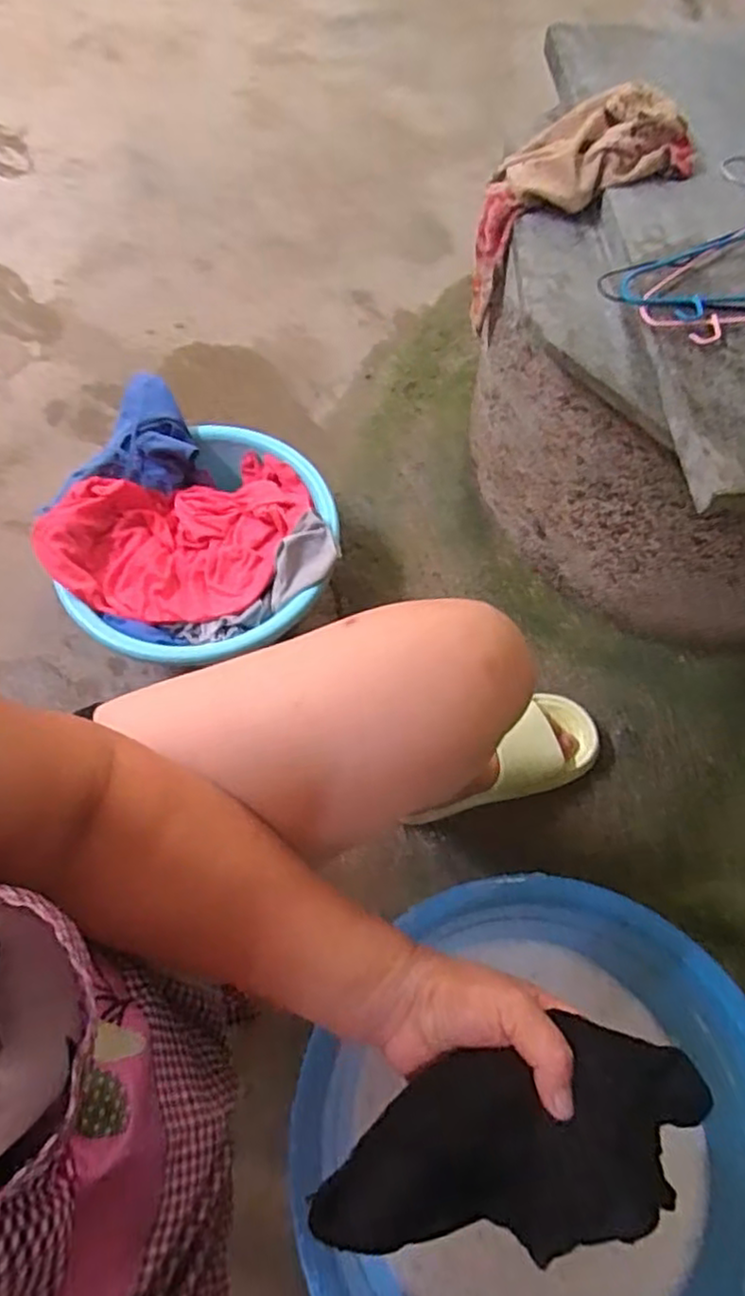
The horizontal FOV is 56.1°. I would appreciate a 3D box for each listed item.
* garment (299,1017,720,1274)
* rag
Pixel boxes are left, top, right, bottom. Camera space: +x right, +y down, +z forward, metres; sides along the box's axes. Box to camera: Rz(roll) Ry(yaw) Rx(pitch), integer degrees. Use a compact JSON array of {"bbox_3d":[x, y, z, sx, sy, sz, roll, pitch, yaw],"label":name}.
[{"bbox_3d":[0.067,0.247,0.337,0.182,0.055,0.095,-13,65,-8],"label":"garment"},{"bbox_3d":[0.180,-0.442,0.689,0.244,0.099,0.108,-29,63,22],"label":"rag"}]

